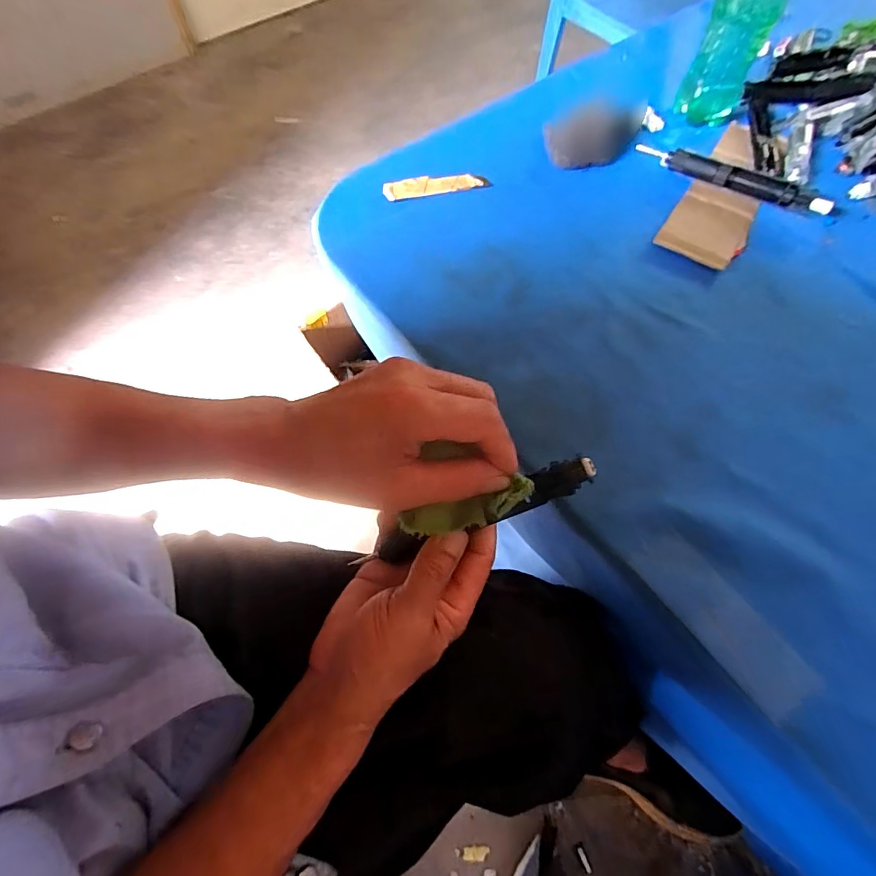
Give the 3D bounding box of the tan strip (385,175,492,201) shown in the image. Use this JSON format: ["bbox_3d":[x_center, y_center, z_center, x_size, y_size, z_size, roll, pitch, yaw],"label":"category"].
[{"bbox_3d":[-0.002,-0.257,0.473,0.106,0.005,0.024,-9,65,-5],"label":"tan strip"}]

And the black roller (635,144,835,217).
[{"bbox_3d":[0.288,-0.261,0.460,0.184,0.023,0.020,33,68,14],"label":"black roller"}]

